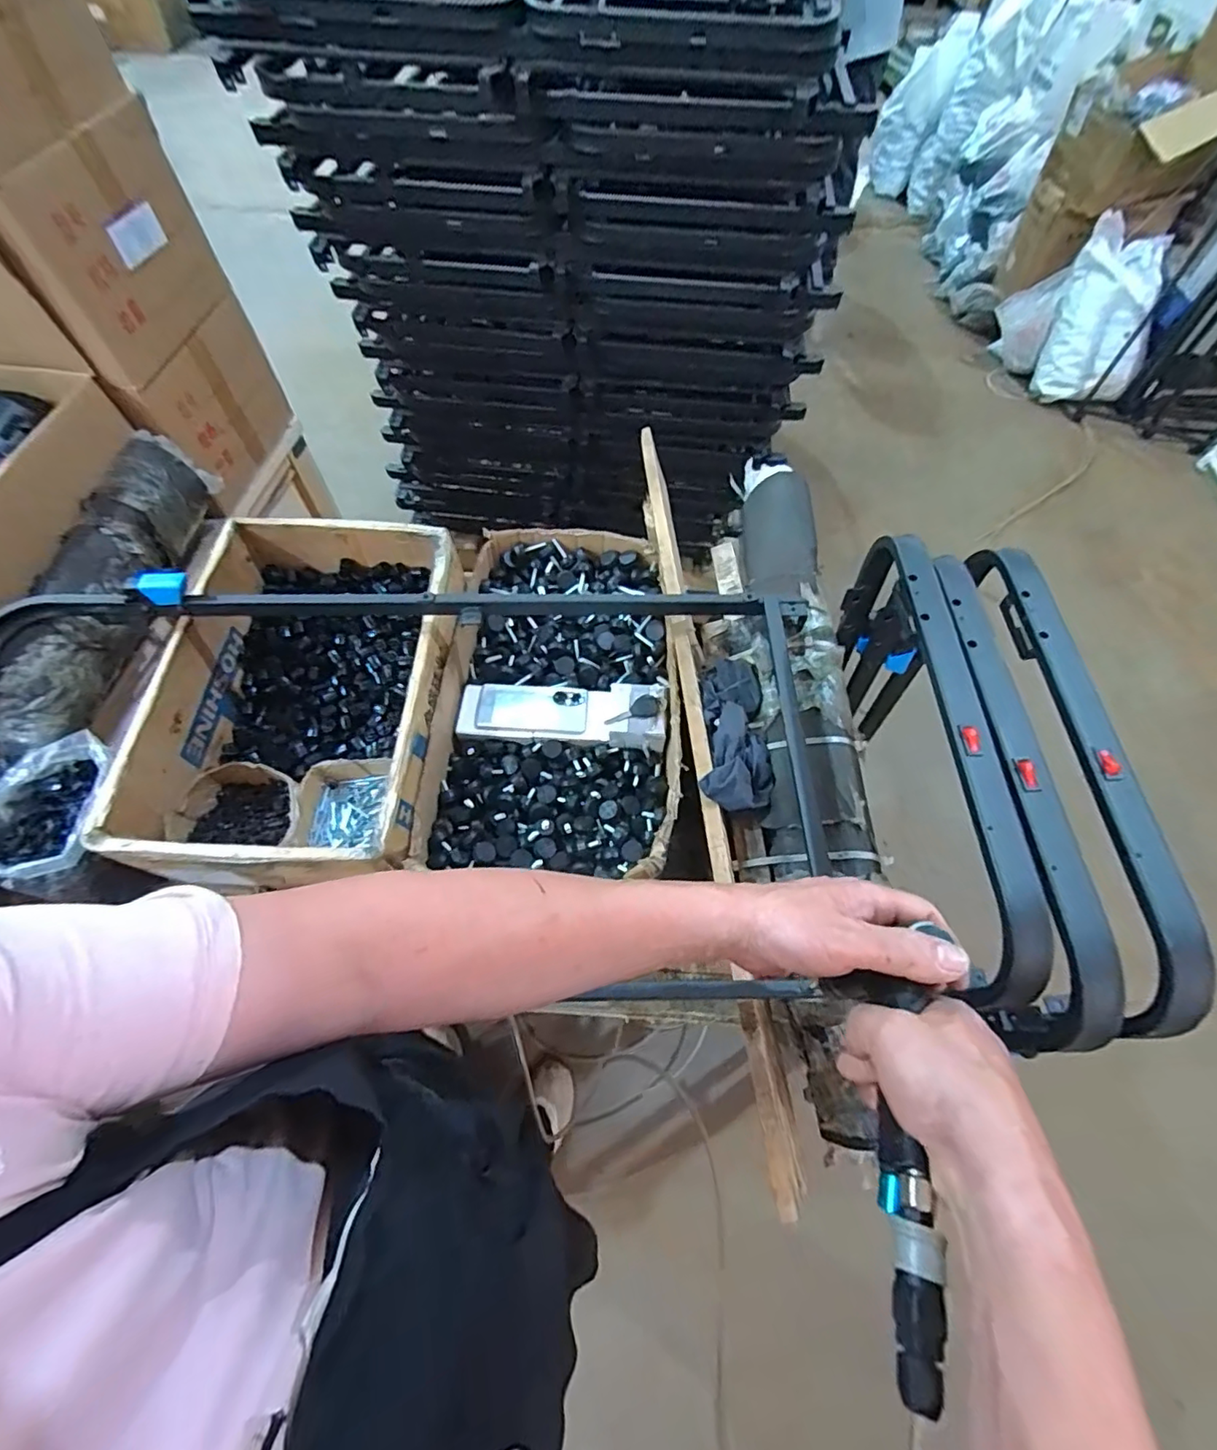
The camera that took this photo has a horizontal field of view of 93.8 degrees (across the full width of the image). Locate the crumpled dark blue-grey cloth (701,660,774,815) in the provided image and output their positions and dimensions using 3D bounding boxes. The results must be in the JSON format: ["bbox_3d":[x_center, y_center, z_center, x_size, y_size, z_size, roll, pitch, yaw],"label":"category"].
[{"bbox_3d":[0.165,0.002,0.738,0.086,0.056,0.229,6,63,3],"label":"crumpled dark blue-grey cloth"}]

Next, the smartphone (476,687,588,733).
[{"bbox_3d":[-0.114,-0.023,0.857,0.165,0.009,0.074,3,66,4],"label":"smartphone"}]

